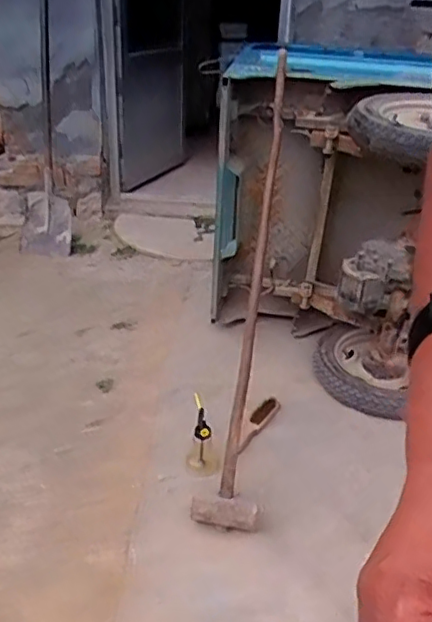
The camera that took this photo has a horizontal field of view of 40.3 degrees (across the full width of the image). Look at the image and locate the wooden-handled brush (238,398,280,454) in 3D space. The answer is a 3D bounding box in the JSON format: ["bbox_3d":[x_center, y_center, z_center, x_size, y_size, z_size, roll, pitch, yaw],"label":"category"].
[{"bbox_3d":[0.107,0.303,1.589,0.050,0.024,0.240,16,31,25],"label":"wooden-handled brush"}]

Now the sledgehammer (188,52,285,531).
[{"bbox_3d":[0.091,-0.027,1.399,0.150,1.053,0.097,7,-9,9],"label":"sledgehammer"}]

